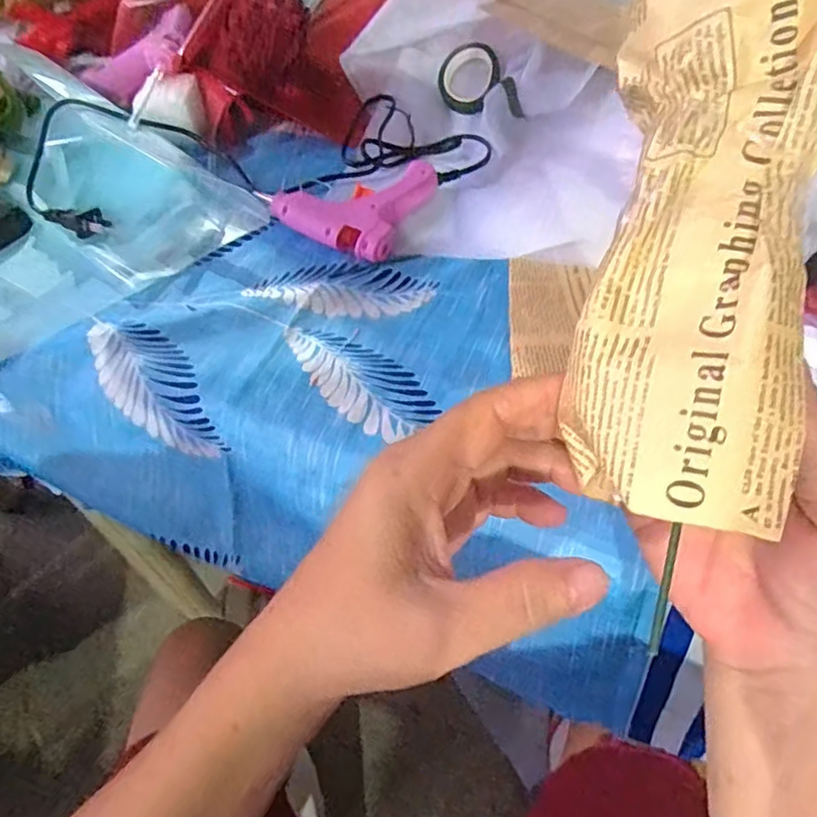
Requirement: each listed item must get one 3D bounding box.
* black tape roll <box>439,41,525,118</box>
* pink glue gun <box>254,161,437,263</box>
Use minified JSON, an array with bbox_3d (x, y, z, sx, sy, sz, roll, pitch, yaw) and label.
[{"bbox_3d":[0.062,-0.291,0.551,0.058,0.011,0.108,-30,69,13],"label":"black tape roll"},{"bbox_3d":[-0.041,-0.165,0.475,0.103,0.026,0.104,24,56,20],"label":"pink glue gun"}]

